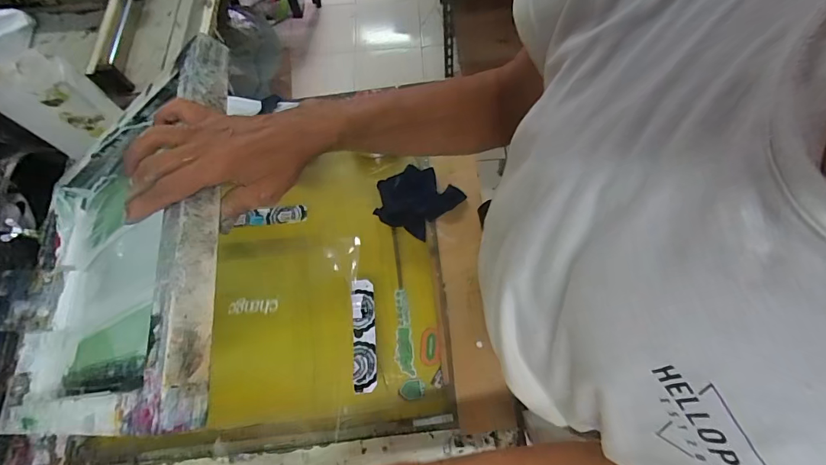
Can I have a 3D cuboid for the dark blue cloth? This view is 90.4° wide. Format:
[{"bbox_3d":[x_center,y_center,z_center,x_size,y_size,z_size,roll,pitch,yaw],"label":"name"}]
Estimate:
[{"bbox_3d":[0.002,-0.053,0.647,0.137,0.053,0.094,21,70,11],"label":"dark blue cloth"}]

